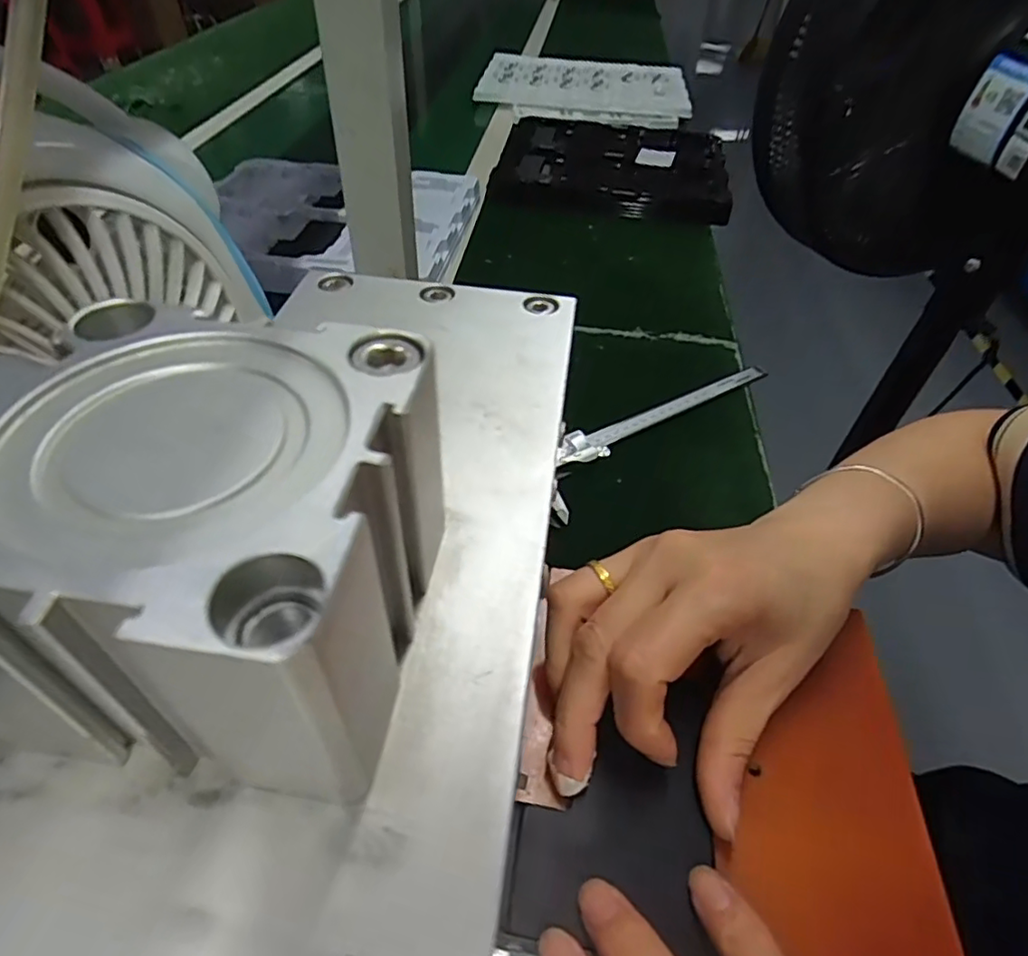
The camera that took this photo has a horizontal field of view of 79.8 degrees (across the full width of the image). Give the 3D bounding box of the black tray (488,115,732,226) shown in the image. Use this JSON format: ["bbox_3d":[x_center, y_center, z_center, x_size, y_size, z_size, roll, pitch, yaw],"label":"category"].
[{"bbox_3d":[0.145,-0.471,0.918,0.318,0.039,0.355,8,46,4],"label":"black tray"}]

